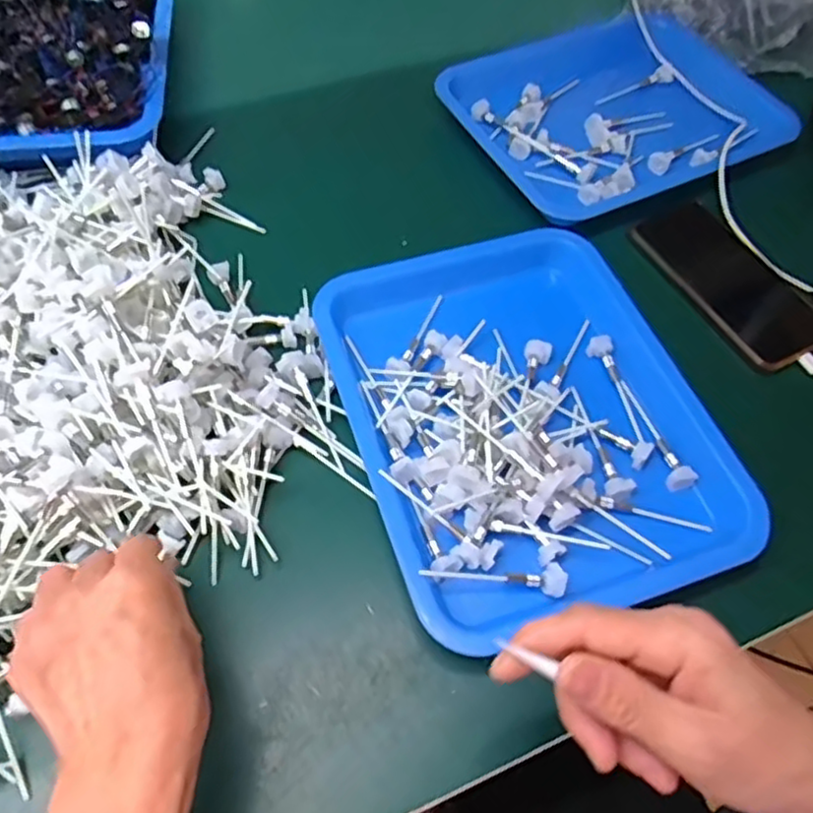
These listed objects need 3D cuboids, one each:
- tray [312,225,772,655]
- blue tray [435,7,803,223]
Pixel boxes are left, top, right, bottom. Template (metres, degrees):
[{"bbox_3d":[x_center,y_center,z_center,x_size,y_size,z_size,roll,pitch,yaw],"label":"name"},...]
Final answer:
[{"bbox_3d":[0.072,-0.007,0.454,0.222,0.036,0.293,-15,61,-12],"label":"tray"},{"bbox_3d":[0.185,-0.273,0.637,0.281,0.046,0.229,-21,62,-15],"label":"blue tray"}]

